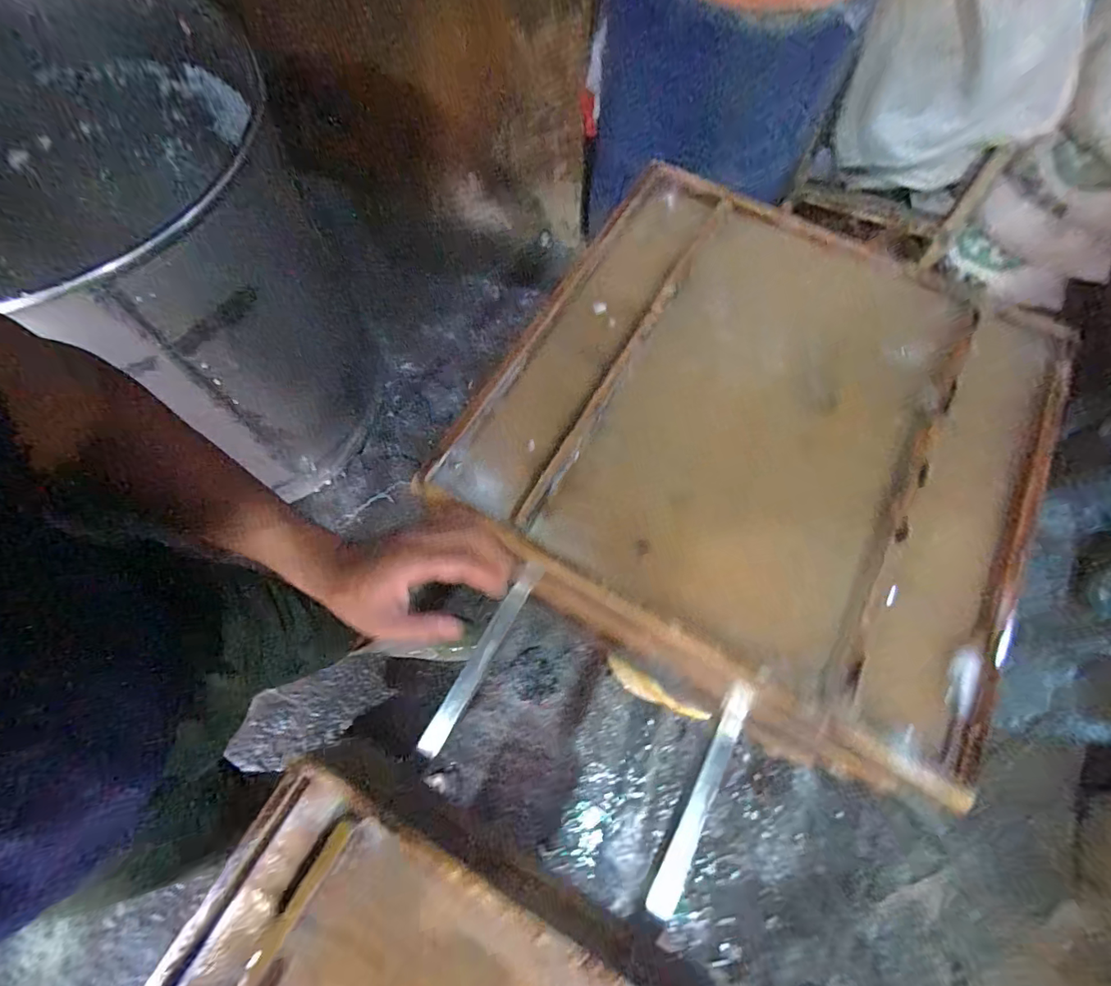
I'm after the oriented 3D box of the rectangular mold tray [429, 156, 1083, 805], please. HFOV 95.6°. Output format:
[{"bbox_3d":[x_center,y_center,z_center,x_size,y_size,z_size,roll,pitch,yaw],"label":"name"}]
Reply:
[{"bbox_3d":[0.211,-0.075,0.551,0.537,0.072,0.541,29,72,11],"label":"rectangular mold tray"}]

